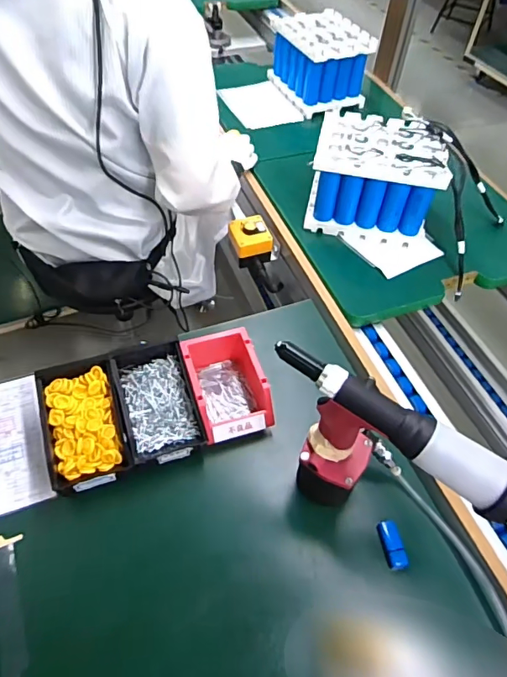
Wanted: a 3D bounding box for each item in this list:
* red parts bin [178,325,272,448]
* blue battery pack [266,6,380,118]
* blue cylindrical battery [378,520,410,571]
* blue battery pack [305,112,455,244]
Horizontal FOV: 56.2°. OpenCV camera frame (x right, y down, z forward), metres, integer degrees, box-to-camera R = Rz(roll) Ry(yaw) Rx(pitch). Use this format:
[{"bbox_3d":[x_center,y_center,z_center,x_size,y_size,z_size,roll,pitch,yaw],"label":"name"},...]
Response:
[{"bbox_3d":[-0.042,0.074,0.733,0.107,0.083,0.165,-13,55,-13],"label":"red parts bin"},{"bbox_3d":[0.171,-0.722,1.241,0.186,0.153,0.231,-17,56,-15],"label":"blue battery pack"},{"bbox_3d":[0.182,0.272,0.627,0.023,0.026,0.059,-8,54,-9],"label":"blue cylindrical battery"},{"bbox_3d":[0.234,-0.311,0.926,0.228,0.156,0.177,11,53,5],"label":"blue battery pack"}]

